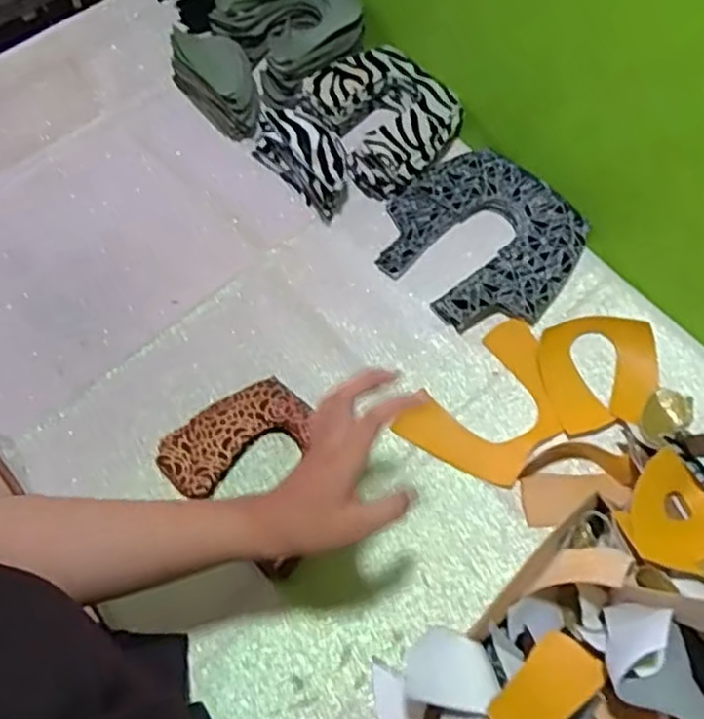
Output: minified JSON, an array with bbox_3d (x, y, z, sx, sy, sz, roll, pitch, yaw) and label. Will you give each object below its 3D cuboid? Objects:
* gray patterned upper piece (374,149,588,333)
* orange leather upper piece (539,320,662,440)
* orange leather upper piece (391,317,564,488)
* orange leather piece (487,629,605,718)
[{"bbox_3d":[0.136,-0.126,0.758,0.192,0.036,0.180,39,70,15],"label":"gray patterned upper piece"},{"bbox_3d":[0.243,0.012,0.704,0.109,0.029,0.111,-8,66,-6],"label":"orange leather upper piece"},{"bbox_3d":[0.136,0.049,0.689,0.162,0.018,0.116,-37,72,-17],"label":"orange leather upper piece"},{"bbox_3d":[0.123,0.231,0.478,0.049,0.027,0.127,38,42,14],"label":"orange leather piece"}]

